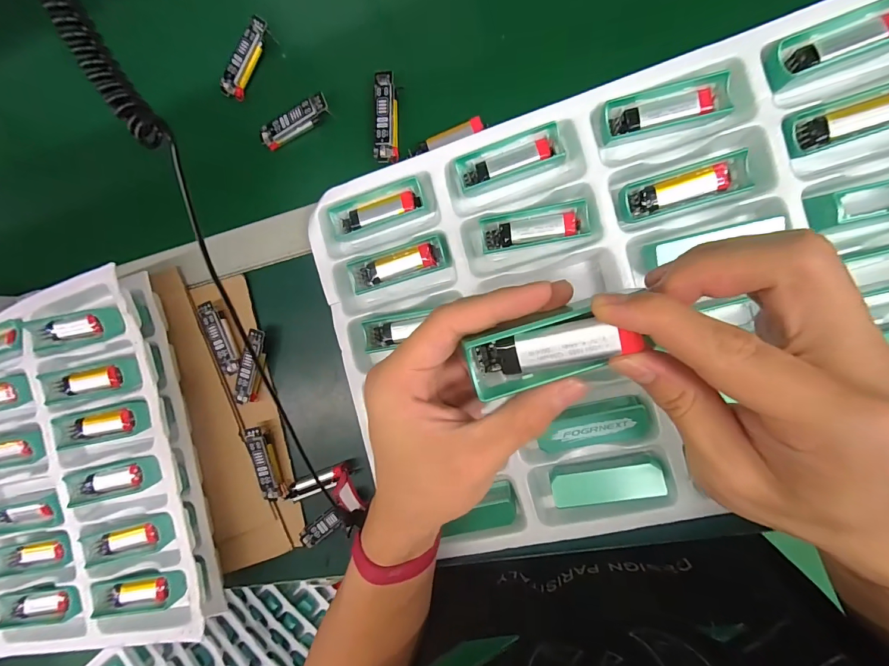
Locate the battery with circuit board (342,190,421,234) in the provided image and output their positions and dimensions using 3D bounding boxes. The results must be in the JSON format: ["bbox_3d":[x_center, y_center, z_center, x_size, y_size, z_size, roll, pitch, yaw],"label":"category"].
[{"bbox_3d":[-0.053,-0.100,0.314,0.067,0.010,0.018,-16,90,11],"label":"battery with circuit board"}]

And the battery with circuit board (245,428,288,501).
[{"bbox_3d":[-0.164,0.120,0.347,0.016,0.022,0.068,-16,90,11],"label":"battery with circuit board"}]

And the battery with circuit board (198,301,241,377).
[{"bbox_3d":[-0.208,0.004,0.352,0.015,0.013,0.067,-21,89,11],"label":"battery with circuit board"}]

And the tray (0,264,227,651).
[{"bbox_3d":[-0.437,0.147,0.372,0.443,0.049,0.315,-13,91,11],"label":"tray"}]

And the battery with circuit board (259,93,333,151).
[{"bbox_3d":[-0.134,-0.188,0.338,0.067,0.015,0.016,-23,89,11],"label":"battery with circuit board"}]

